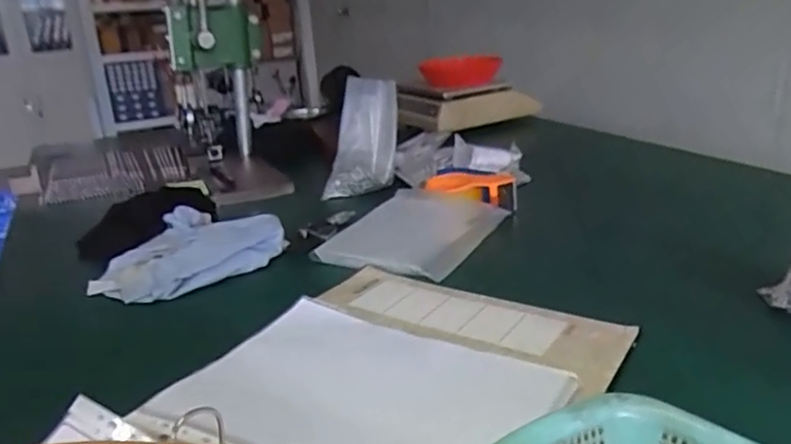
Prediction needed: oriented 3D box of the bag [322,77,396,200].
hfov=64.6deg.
[{"bbox_3d":[-0.072,-0.172,1.179,0.140,0.178,0.156,-5,20,-7],"label":"bag"}]

